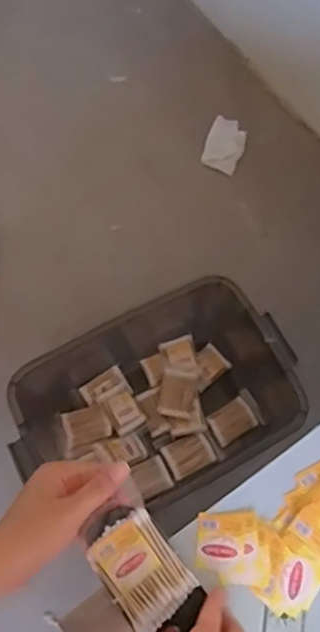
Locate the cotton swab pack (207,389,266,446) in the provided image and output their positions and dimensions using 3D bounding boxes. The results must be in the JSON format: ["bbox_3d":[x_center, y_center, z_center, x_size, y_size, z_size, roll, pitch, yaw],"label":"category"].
[{"bbox_3d":[0.121,0.166,0.976,0.085,0.015,0.059,-29,73,-10],"label":"cotton swab pack"}]

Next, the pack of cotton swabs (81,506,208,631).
[{"bbox_3d":[-0.014,0.204,0.483,0.058,0.019,0.102,-35,74,-12],"label":"pack of cotton swabs"}]

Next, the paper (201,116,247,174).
[{"bbox_3d":[0.124,-0.329,1.169,0.072,0.015,0.122,17,71,6],"label":"paper"}]

